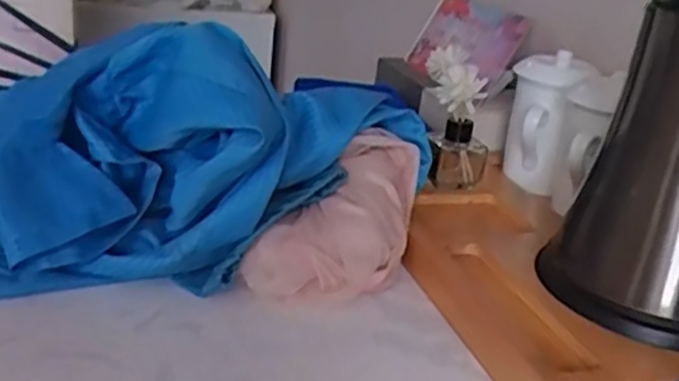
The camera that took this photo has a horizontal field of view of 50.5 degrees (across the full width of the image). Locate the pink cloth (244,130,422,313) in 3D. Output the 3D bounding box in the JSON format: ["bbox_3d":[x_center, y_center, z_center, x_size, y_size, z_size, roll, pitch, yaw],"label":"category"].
[{"bbox_3d":[0.010,0.022,0.517,0.073,0.052,0.169,18,45,26],"label":"pink cloth"}]

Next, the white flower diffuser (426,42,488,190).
[{"bbox_3d":[0.101,-0.063,0.633,0.053,0.110,0.054,4,22,-7],"label":"white flower diffuser"}]

